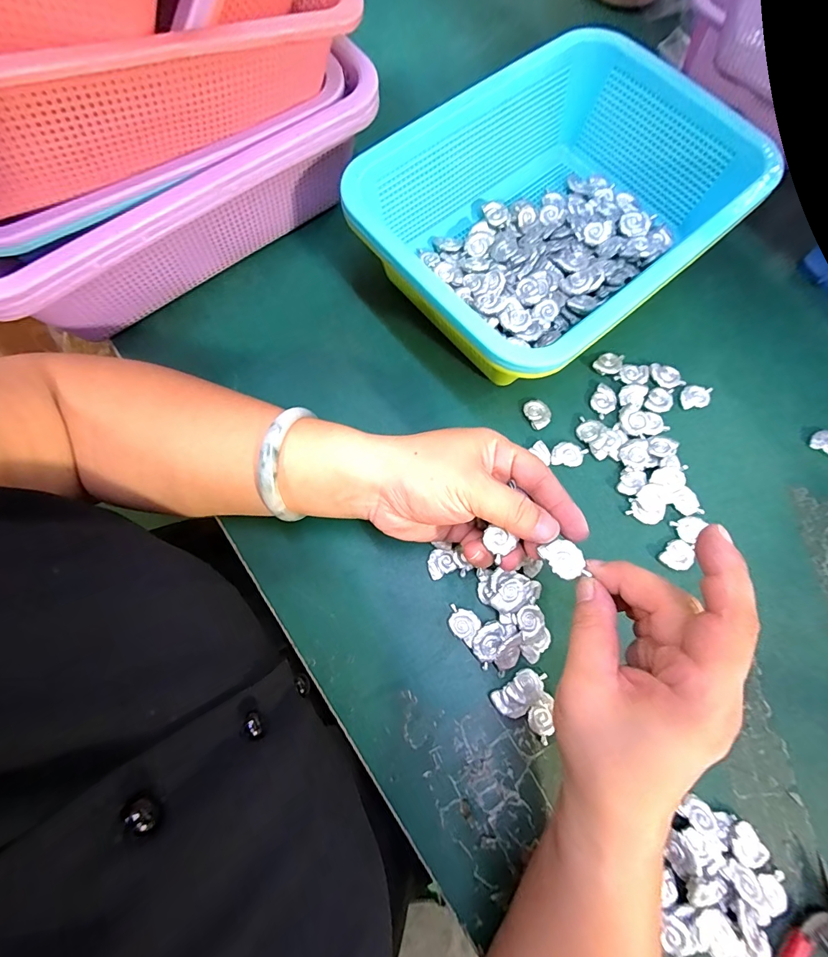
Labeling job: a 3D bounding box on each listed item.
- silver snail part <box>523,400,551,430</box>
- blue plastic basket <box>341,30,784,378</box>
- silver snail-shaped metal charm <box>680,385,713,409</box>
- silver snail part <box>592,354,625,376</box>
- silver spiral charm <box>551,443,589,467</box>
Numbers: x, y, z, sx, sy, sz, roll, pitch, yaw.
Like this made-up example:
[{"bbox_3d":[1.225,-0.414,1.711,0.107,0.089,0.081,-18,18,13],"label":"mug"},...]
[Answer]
[{"bbox_3d":[0.094,-0.049,0.315,0.018,0.005,0.022,-24,76,-8],"label":"silver snail part"},{"bbox_3d":[0.105,-0.193,0.317,0.267,0.084,0.193,-39,78,-12],"label":"blue plastic basket"},{"bbox_3d":[0.220,-0.064,0.324,0.025,0.004,0.018,-6,74,-3],"label":"silver snail-shaped metal charm"},{"bbox_3d":[0.153,-0.090,0.329,0.023,0.004,0.019,12,74,2],"label":"silver snail part"},{"bbox_3d":[0.114,-0.018,0.306,0.026,0.004,0.018,5,73,0],"label":"silver spiral charm"}]

